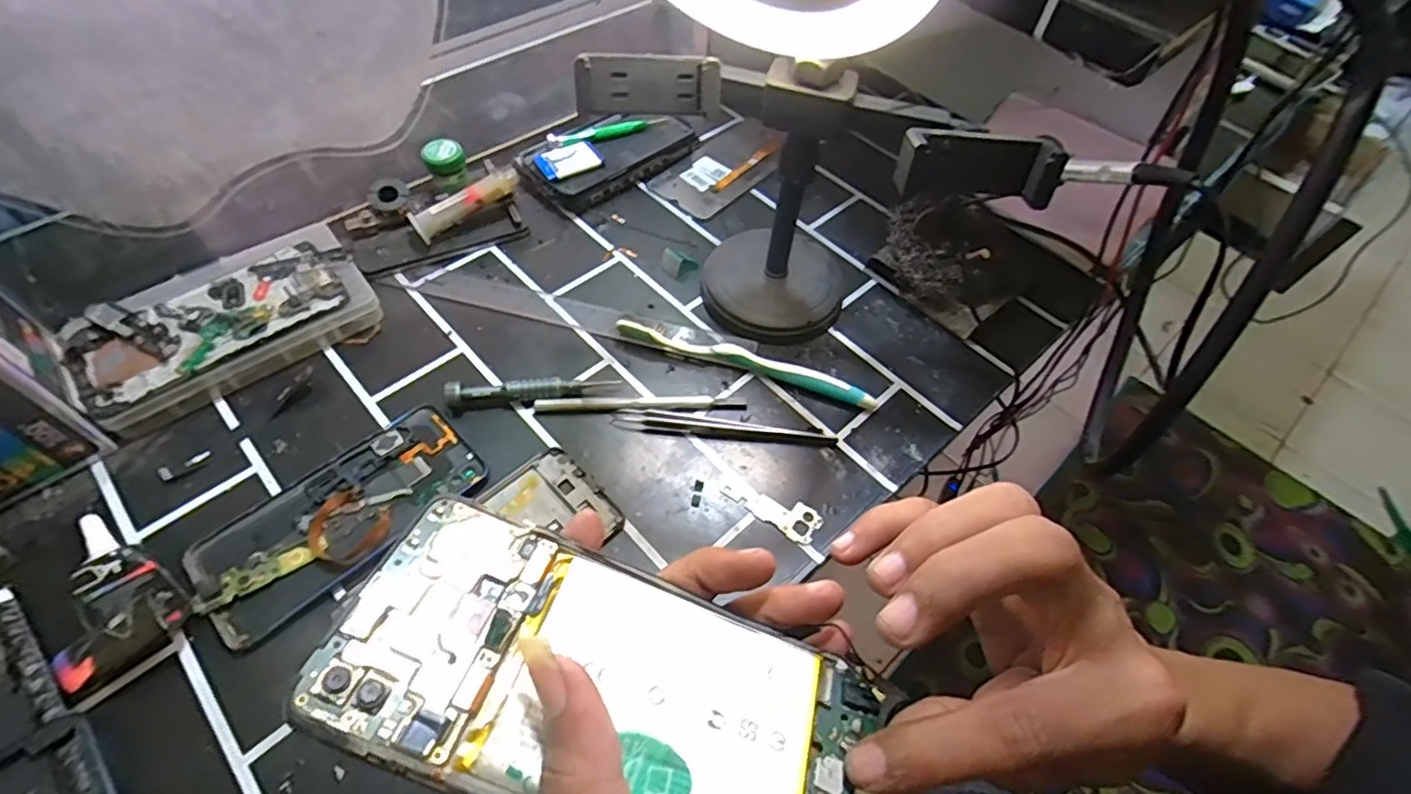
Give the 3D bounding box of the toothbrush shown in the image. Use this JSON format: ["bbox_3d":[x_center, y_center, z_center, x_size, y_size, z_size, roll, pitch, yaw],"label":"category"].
[{"bbox_3d":[0.028,-0.024,0.442,0.183,0.015,0.011,17,56,7],"label":"toothbrush"}]

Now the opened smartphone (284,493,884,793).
[{"bbox_3d":[-0.024,0.081,0.174,0.147,0.014,0.067,23,57,-2],"label":"opened smartphone"}]

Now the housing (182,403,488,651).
[{"bbox_3d":[-0.213,0.066,0.372,0.153,0.009,0.074,-38,66,-26],"label":"housing"}]

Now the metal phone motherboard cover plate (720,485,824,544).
[{"bbox_3d":[0.041,0.066,0.387,0.061,0.004,0.023,29,59,15],"label":"metal phone motherboard cover plate"}]

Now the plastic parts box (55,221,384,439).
[{"bbox_3d":[-0.325,-0.053,0.432,0.173,0.033,0.100,-29,63,-22],"label":"plastic parts box"}]

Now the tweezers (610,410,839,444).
[{"bbox_3d":[0.012,0.020,0.417,0.144,0.005,0.015,7,56,1],"label":"tweezers"}]

